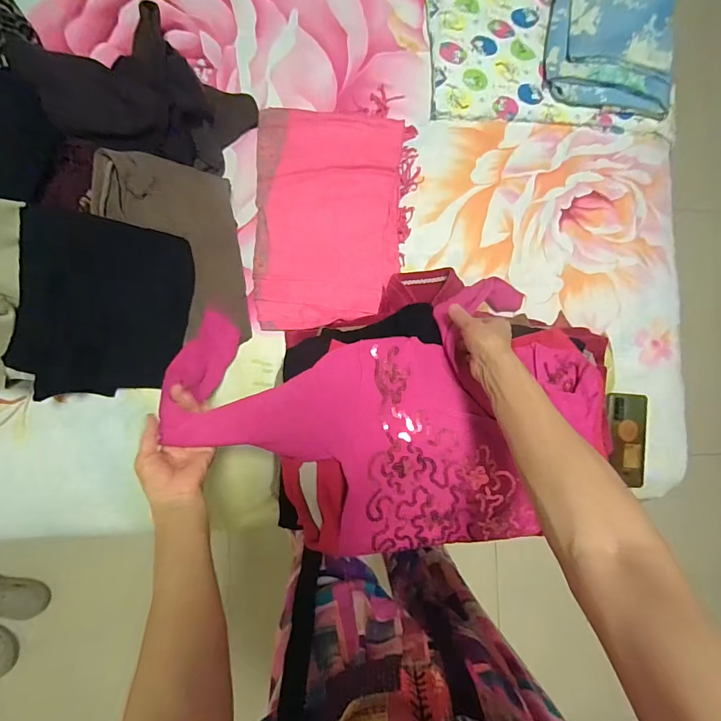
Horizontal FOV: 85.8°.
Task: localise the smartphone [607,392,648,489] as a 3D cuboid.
[{"bbox_3d":[0.462,0.137,0.670,0.078,0.012,0.160,0,89,-5],"label":"smartphone"}]

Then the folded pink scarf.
[{"bbox_3d":[-0.040,-0.239,0.638,0.257,0.019,0.367,1,89,-5],"label":"folded pink scarf"}]

